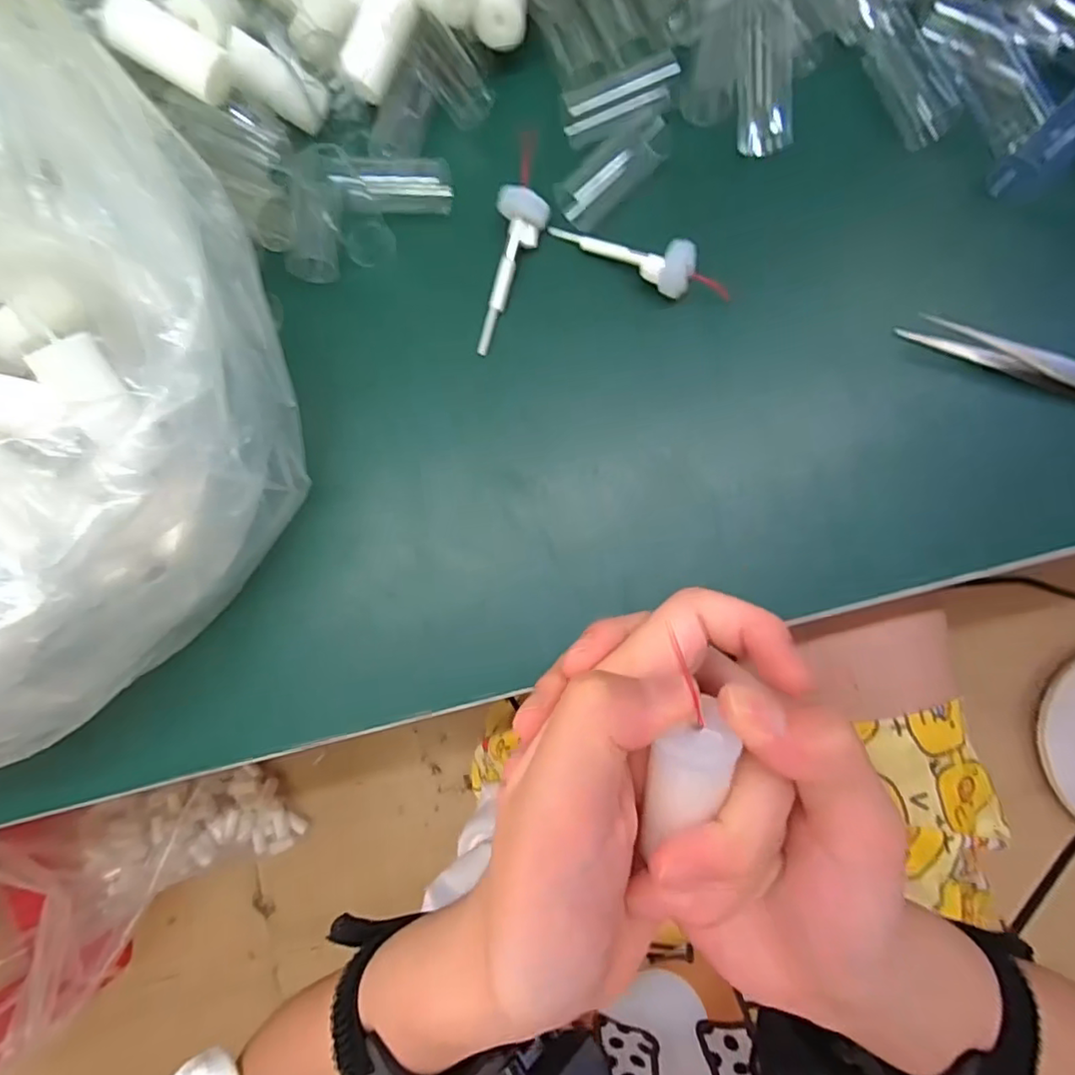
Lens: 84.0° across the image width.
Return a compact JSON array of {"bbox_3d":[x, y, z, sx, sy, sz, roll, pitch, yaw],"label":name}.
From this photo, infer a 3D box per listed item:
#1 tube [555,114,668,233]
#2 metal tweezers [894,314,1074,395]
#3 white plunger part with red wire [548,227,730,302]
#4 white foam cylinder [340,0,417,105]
[{"bbox_3d":[0.031,-0.158,0.257,0.051,0.015,0.023,-41,83,1],"label":"tube"},{"bbox_3d":[0.205,-0.061,0.231,0.128,0.013,0.013,21,87,7],"label":"metal tweezers"},{"bbox_3d":[0.041,-0.114,0.246,0.077,0.015,0.018,19,87,7],"label":"white plunger part with red wire"},{"bbox_3d":[-0.065,-0.204,0.243,0.018,0.013,0.042,31,105,7],"label":"white foam cylinder"}]

